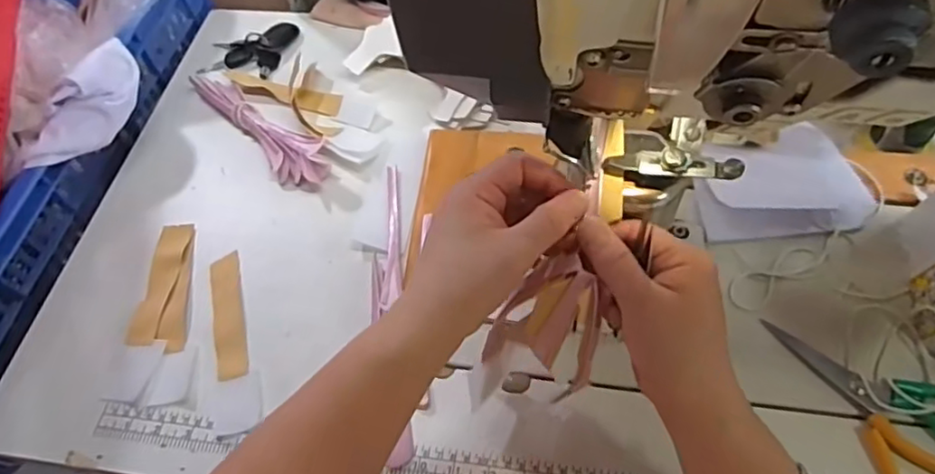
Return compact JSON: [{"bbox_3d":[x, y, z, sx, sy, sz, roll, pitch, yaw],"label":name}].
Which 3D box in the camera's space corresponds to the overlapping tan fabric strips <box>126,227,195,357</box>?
[{"bbox_3d":[-0.261,0.044,0.557,0.046,0.014,0.123,-3,59,2],"label":"overlapping tan fabric strips"}]

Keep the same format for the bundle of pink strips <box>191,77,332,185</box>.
[{"bbox_3d":[-0.216,-0.117,0.635,0.202,0.037,0.048,38,68,23],"label":"bundle of pink strips"}]

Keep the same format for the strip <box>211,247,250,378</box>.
[{"bbox_3d":[-0.203,0.065,0.539,0.026,0.004,0.118,-12,57,-11],"label":"strip"}]

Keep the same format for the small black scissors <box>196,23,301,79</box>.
[{"bbox_3d":[-0.246,-0.218,0.715,0.093,0.020,0.082,9,60,9],"label":"small black scissors"}]

